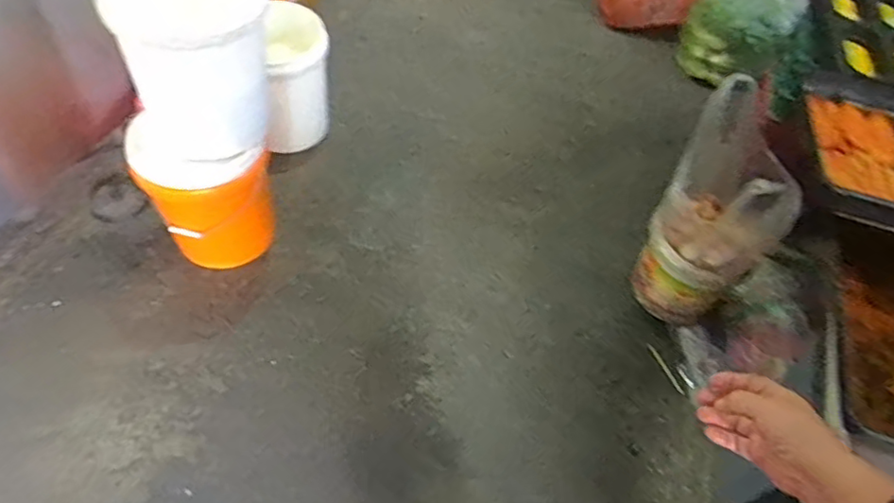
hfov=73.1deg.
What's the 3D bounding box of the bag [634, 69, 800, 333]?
[{"bbox_3d":[0.678,-0.087,1.526,0.272,0.580,0.330,28,56,15],"label":"bag"}]

